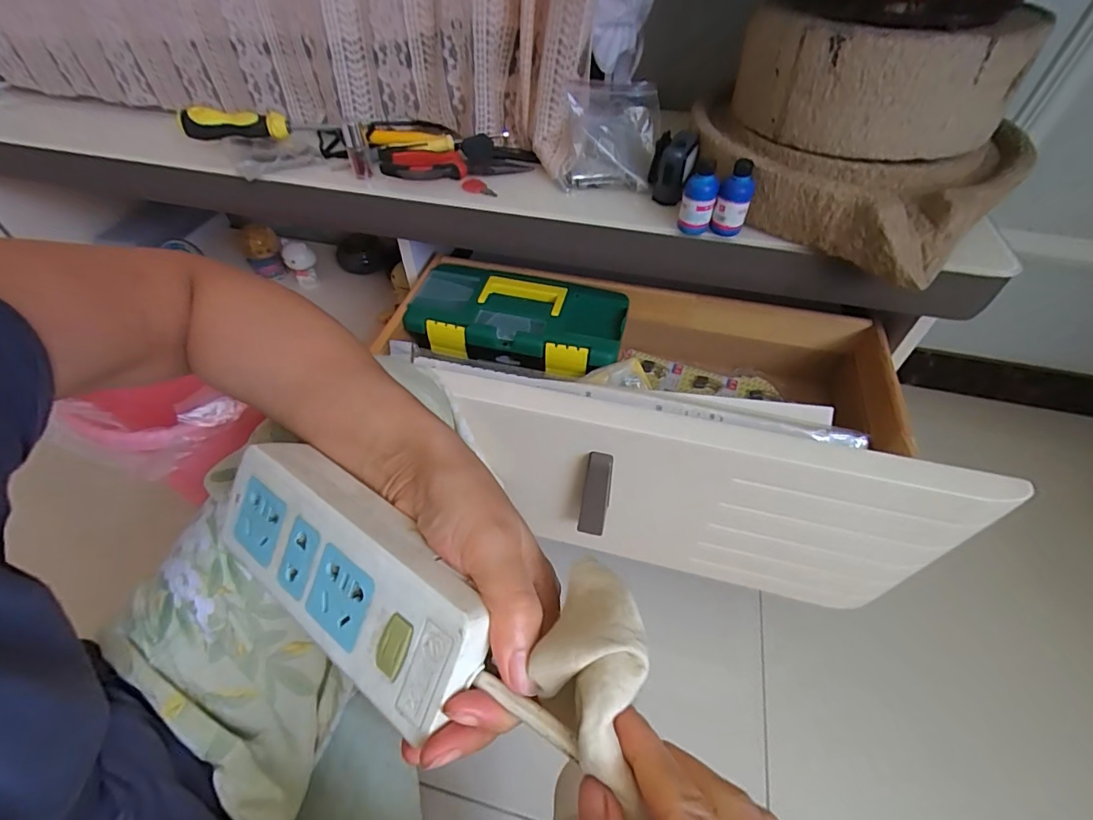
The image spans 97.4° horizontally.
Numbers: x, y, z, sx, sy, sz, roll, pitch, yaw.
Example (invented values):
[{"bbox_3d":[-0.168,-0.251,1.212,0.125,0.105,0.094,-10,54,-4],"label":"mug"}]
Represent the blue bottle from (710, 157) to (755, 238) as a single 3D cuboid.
[{"bbox_3d":[0.168,-0.187,0.429,0.027,0.060,0.021,22,53,17],"label":"blue bottle"}]

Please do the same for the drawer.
[{"bbox_3d":[0.096,-0.016,0.539,0.538,0.209,0.275,11,51,9],"label":"drawer"}]

